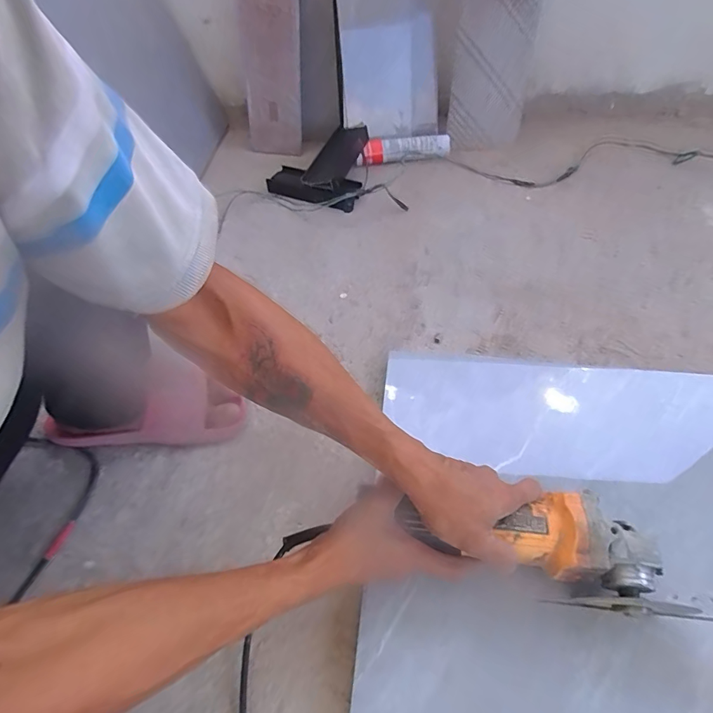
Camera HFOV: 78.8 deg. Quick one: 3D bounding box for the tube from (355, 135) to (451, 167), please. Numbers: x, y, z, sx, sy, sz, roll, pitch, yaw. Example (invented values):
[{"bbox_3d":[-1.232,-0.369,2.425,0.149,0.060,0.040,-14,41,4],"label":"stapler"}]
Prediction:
[{"bbox_3d":[0.108,-0.469,0.989,0.216,0.048,0.036,-8,50,-4],"label":"tube"}]

